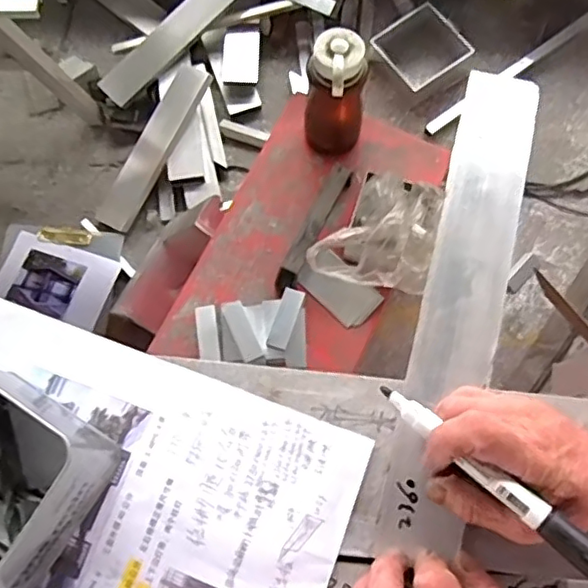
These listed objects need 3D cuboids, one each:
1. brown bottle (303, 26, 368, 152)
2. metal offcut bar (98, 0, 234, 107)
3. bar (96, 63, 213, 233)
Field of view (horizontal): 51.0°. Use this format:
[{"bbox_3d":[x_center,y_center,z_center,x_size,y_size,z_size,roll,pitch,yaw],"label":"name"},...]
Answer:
[{"bbox_3d":[0.050,-0.245,0.774,0.071,0.170,0.073,-7,73,-1],"label":"brown bottle"},{"bbox_3d":[-0.251,-0.528,1.260,0.072,0.022,0.350,45,85,-1],"label":"metal offcut bar"},{"bbox_3d":[-0.281,-0.296,1.240,0.075,0.025,0.358,27,88,-2],"label":"bar"}]

